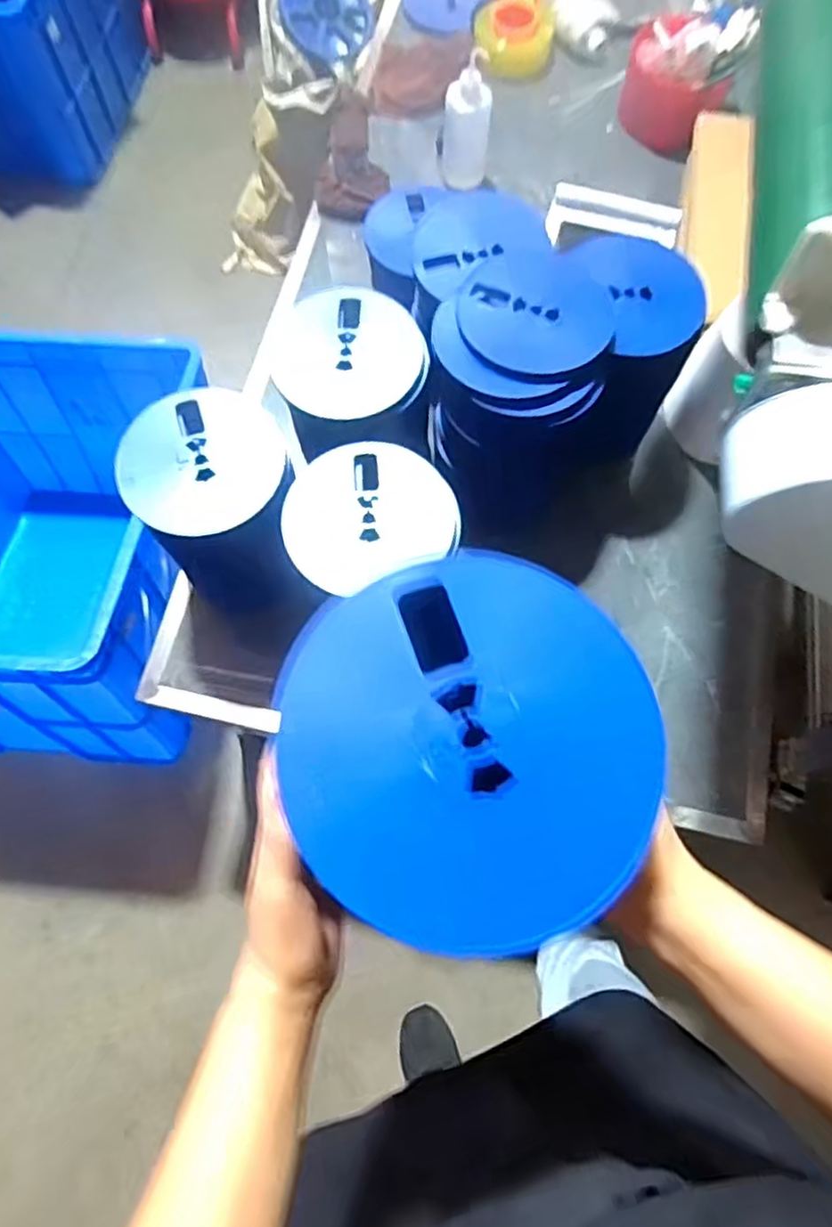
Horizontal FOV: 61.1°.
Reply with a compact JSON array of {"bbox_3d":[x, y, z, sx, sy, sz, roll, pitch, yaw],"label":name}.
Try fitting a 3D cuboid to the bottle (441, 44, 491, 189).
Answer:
[{"bbox_3d":[0.080,-0.763,1.090,0.073,0.178,0.057,2,71,0],"label":"bottle"}]

